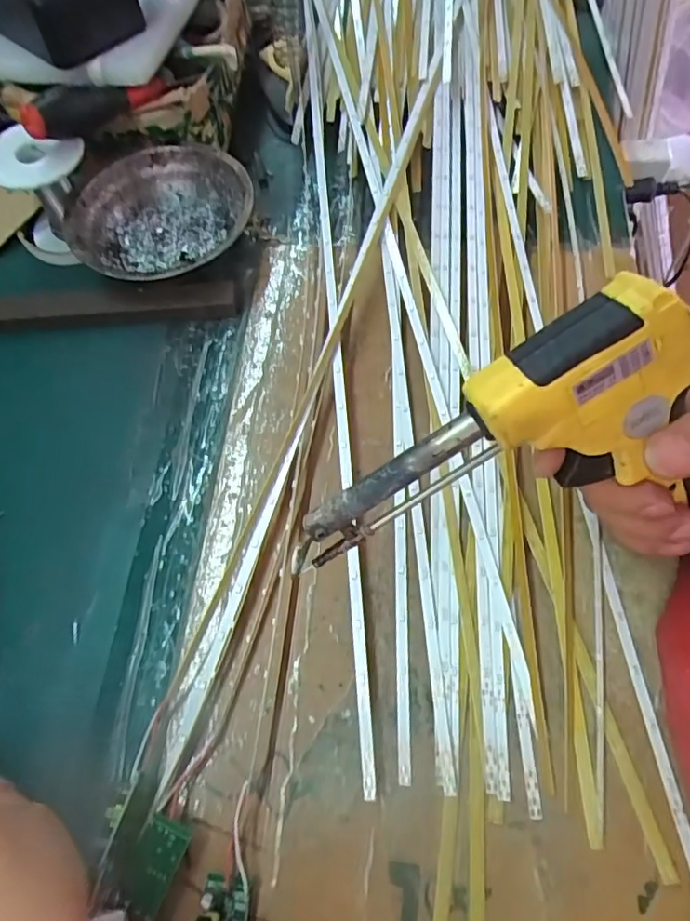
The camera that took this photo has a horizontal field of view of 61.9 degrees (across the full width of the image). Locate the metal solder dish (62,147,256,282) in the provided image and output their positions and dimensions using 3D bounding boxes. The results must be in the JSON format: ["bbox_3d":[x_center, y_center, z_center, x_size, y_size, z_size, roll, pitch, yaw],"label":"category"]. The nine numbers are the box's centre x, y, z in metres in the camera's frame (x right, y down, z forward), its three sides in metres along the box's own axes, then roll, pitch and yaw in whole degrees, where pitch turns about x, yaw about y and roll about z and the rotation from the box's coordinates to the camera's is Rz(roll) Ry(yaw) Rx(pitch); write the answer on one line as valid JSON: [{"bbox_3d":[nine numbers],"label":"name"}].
[{"bbox_3d":[-0.130,-0.170,0.414,0.128,0.037,0.122,-1,65,3],"label":"metal solder dish"}]

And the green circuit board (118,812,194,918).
[{"bbox_3d":[-0.085,0.180,0.258,0.021,0.010,0.035,24,75,5],"label":"green circuit board"}]

